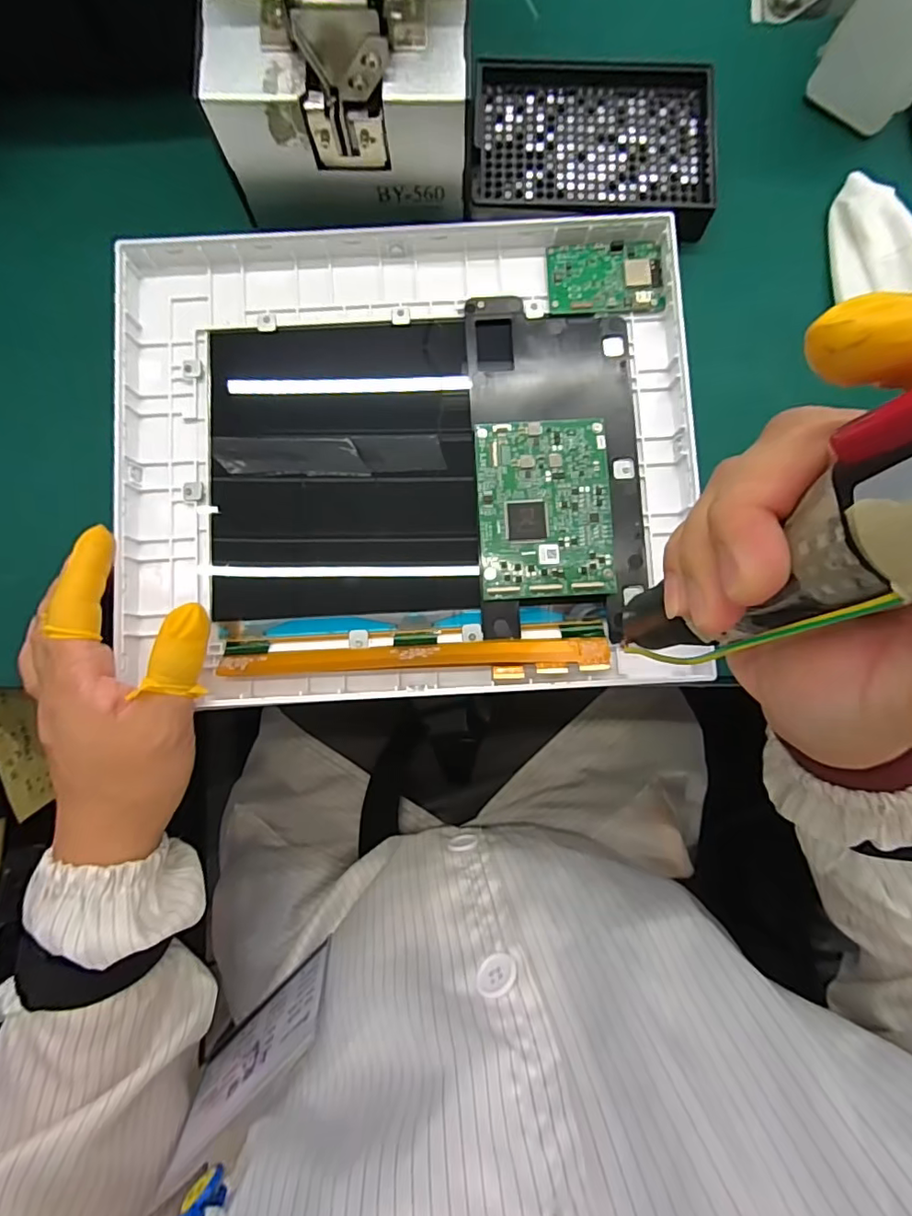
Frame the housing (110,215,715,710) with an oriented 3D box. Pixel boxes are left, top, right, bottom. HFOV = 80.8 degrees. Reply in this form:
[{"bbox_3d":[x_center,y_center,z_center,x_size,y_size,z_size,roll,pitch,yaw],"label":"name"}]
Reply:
[{"bbox_3d":[-0.025,-0.081,0.290,0.301,0.025,0.252,-3,83,1],"label":"housing"}]

